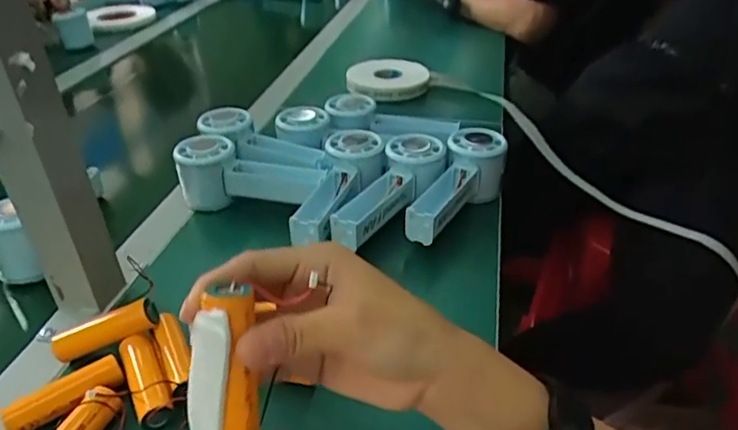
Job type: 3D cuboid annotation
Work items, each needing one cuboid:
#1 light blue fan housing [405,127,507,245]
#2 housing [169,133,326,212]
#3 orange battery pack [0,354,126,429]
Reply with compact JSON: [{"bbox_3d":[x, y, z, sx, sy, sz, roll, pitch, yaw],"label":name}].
[{"bbox_3d":[0.085,-0.028,0.558,0.058,0.057,0.145,15,38,25],"label":"light blue fan housing"},{"bbox_3d":[-0.116,-0.041,0.578,0.150,0.056,0.049,5,34,12],"label":"housing"},{"bbox_3d":[-0.195,0.116,0.373,0.071,0.016,0.020,-27,41,-32],"label":"orange battery pack"}]

